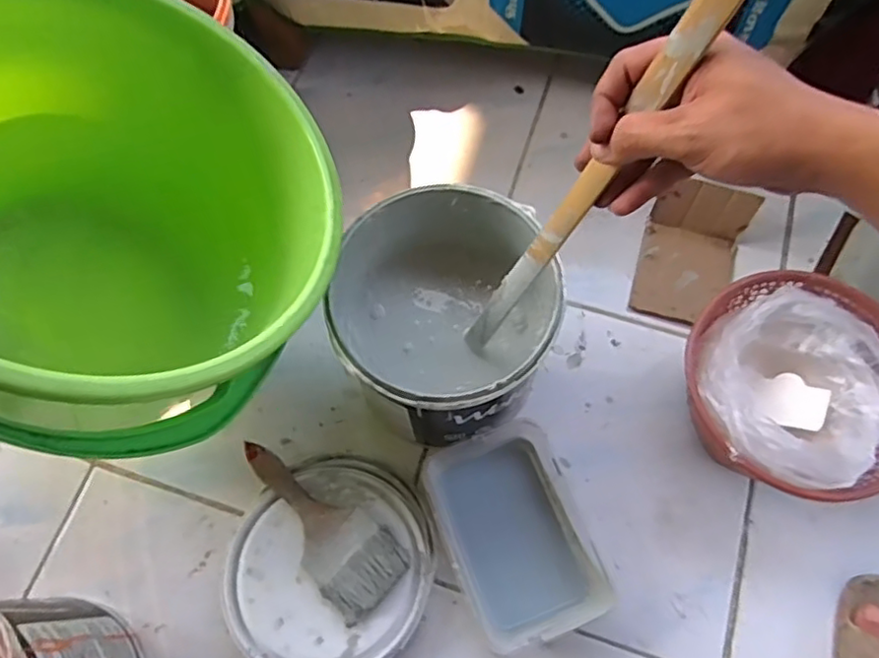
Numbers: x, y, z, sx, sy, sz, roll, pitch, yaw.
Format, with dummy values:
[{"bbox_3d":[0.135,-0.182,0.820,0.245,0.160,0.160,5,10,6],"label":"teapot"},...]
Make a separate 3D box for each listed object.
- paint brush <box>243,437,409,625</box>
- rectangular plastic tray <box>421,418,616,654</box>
[{"bbox_3d":[-0.108,0.167,0.556,0.176,0.016,0.072,42,76,15],"label":"paint brush"},{"bbox_3d":[0.067,0.180,0.559,0.120,0.048,0.173,-20,69,-7],"label":"rectangular plastic tray"}]

